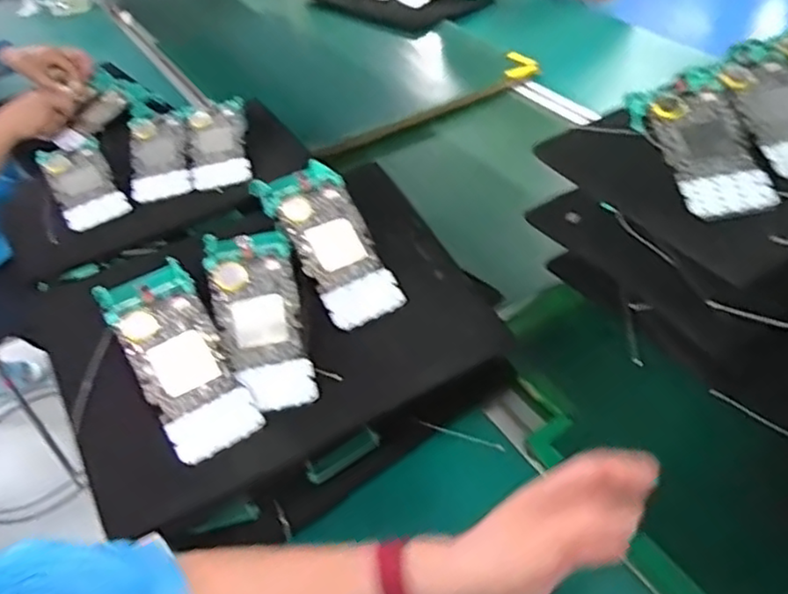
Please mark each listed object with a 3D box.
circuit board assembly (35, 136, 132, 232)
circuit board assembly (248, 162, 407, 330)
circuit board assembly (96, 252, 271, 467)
[{"bbox_3d":[-0.383,-0.140,0.811,0.069,0.052,0.144,-26,47,-19],"label":"circuit board assembly"},{"bbox_3d":[-0.057,-0.049,0.598,0.072,0.021,0.163,-28,80,-20],"label":"circuit board assembly"},{"bbox_3d":[-0.173,0.050,0.532,0.069,0.025,0.166,-28,77,-20],"label":"circuit board assembly"}]

